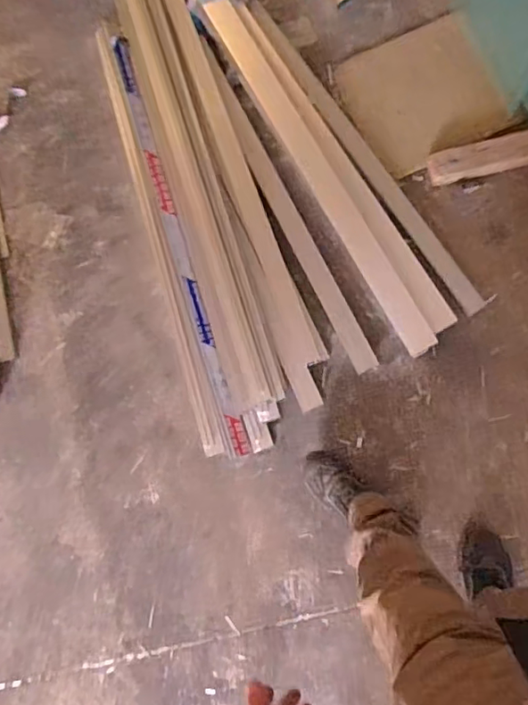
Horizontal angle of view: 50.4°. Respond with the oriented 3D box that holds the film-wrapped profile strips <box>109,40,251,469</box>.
[{"bbox_3d":[-0.209,-0.277,1.348,0.049,0.040,1.077,-19,78,3],"label":"film-wrapped profile strips"}]

